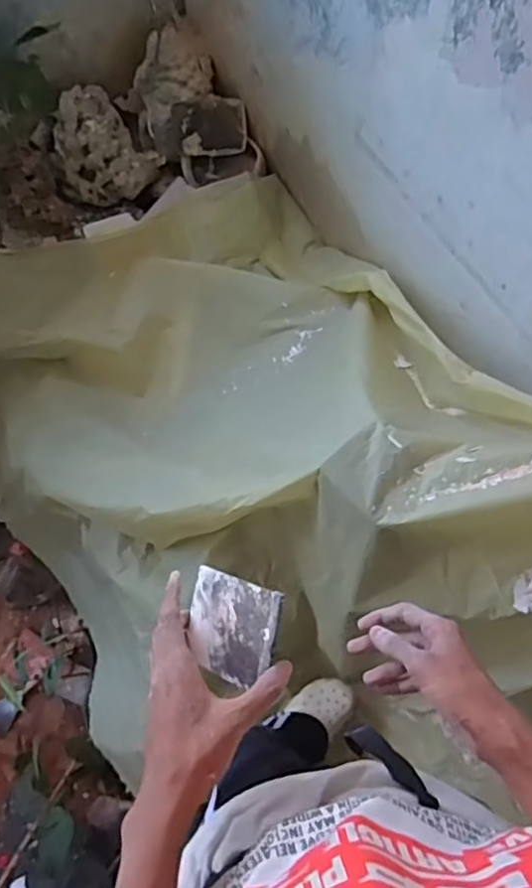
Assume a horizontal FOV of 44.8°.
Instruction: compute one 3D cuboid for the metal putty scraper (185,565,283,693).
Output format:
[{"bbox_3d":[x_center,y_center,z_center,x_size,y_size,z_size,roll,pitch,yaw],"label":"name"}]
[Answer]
[{"bbox_3d":[-0.030,0.147,0.522,0.099,0.004,0.078,9,87,46],"label":"metal putty scraper"}]

